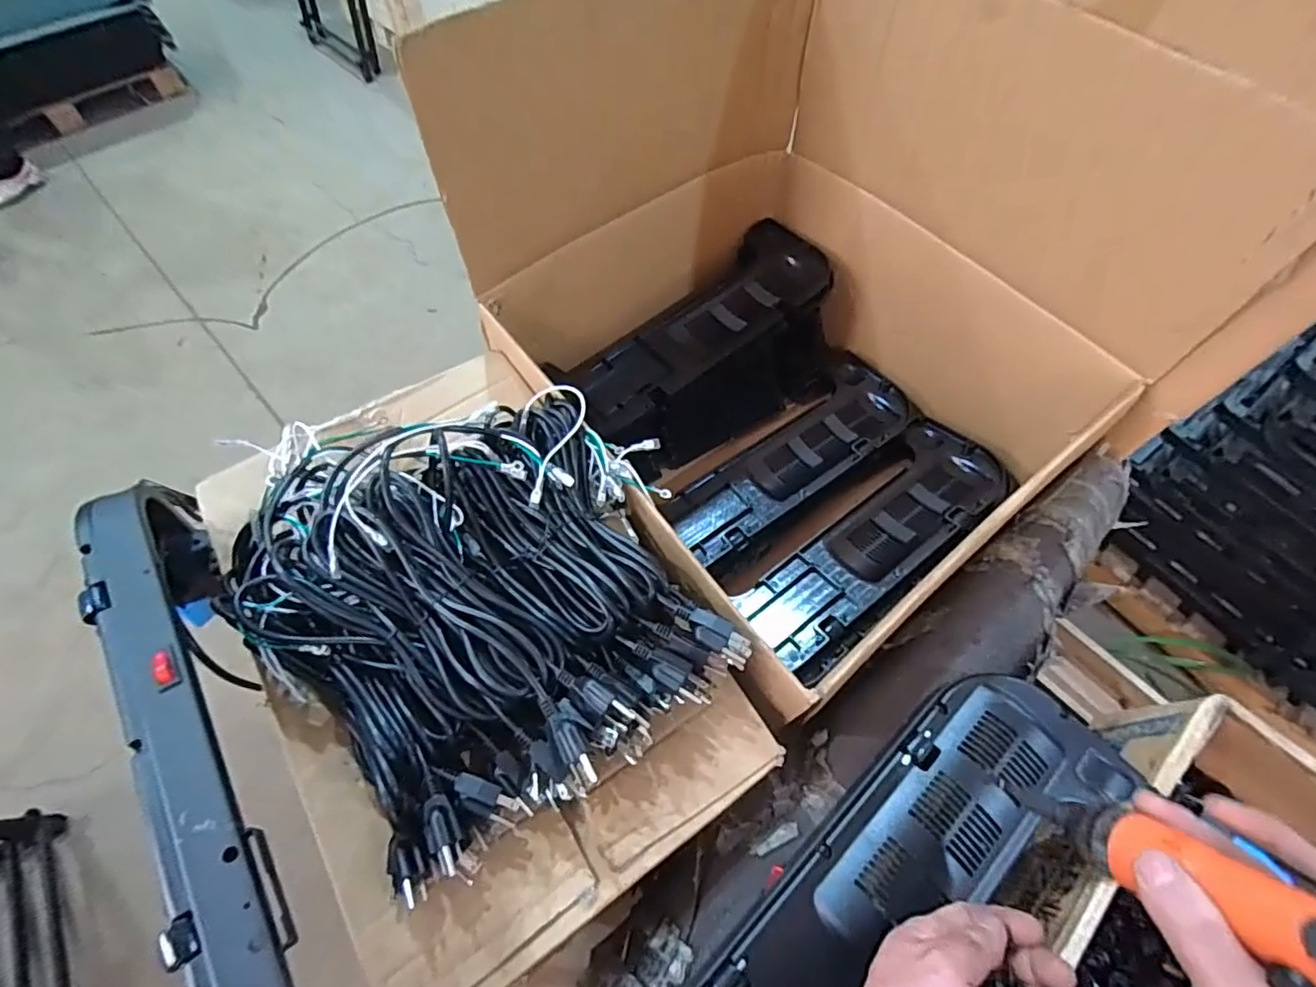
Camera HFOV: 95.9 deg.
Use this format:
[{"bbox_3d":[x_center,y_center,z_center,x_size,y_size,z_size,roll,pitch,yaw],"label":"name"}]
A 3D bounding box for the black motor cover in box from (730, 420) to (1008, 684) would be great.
[{"bbox_3d":[0.306,0.059,0.793,0.391,0.060,0.151,-38,51,-21],"label":"black motor cover in box"}]

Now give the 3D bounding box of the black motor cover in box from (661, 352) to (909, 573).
[{"bbox_3d":[0.199,-0.052,0.852,0.422,0.034,0.150,-40,69,-20],"label":"black motor cover in box"}]

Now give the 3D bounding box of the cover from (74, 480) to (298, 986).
[{"bbox_3d":[-0.311,0.197,0.438,0.075,0.160,0.464,-33,67,-17],"label":"cover"}]

